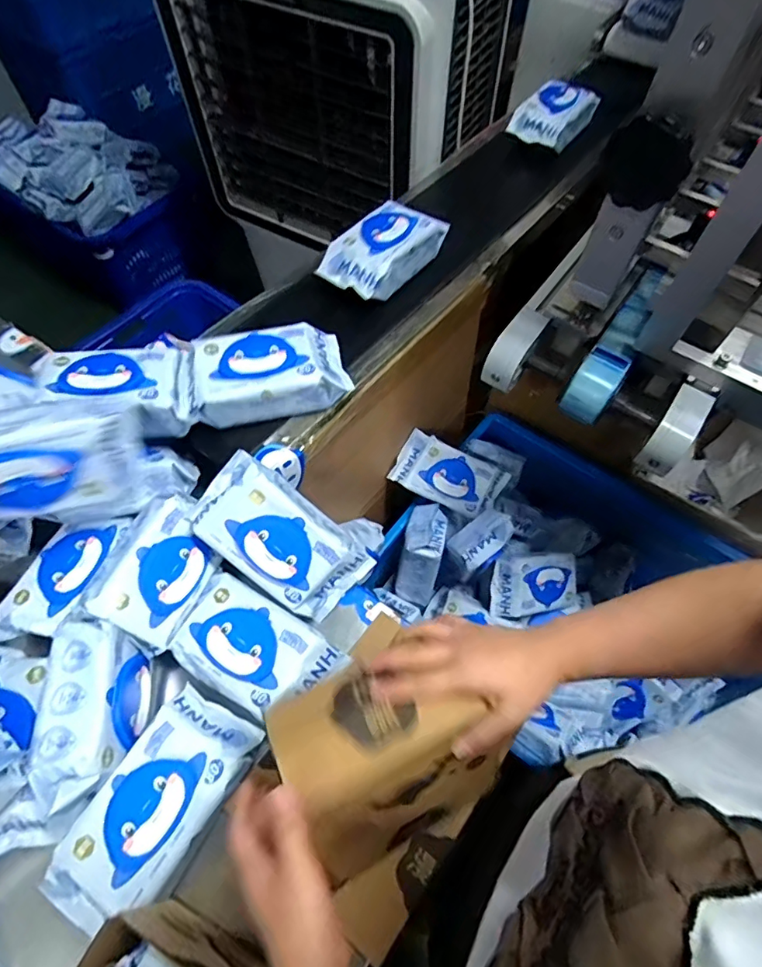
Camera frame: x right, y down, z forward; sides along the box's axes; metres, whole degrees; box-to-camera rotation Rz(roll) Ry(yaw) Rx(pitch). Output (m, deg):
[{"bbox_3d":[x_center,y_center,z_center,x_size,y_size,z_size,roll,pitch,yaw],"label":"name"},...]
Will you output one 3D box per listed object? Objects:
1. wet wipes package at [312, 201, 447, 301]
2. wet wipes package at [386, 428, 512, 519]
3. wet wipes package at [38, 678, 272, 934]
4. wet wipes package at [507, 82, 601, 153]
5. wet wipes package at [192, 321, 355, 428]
[{"bbox_3d":[0.003,-0.381,0.839,0.120,0.066,0.213,29,65,15],"label":"wet wipes package"},{"bbox_3d":[0.139,-0.014,1.004,0.220,0.053,0.115,26,95,-2],"label":"wet wipes package"},{"bbox_3d":[-0.231,0.332,0.531,0.108,0.049,0.214,26,64,13],"label":"wet wipes package"},{"bbox_3d":[0.353,-0.770,1.072,0.116,0.074,0.182,41,68,20],"label":"wet wipes package"},{"bbox_3d":[-0.146,-0.150,0.689,0.192,0.065,0.108,-15,62,-9],"label":"wet wipes package"}]

